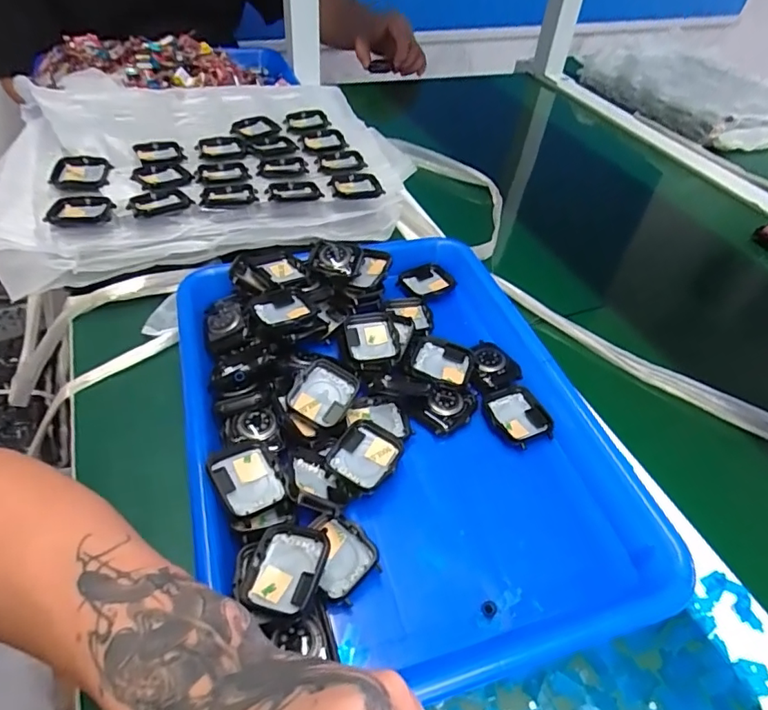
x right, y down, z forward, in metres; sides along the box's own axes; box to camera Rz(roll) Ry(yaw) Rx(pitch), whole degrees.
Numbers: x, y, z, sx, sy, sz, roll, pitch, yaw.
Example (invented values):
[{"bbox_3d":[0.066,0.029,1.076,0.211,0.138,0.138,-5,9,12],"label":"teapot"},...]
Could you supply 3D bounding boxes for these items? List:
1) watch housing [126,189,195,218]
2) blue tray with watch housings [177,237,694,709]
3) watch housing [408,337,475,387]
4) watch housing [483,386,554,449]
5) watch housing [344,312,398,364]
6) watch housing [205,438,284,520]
[{"bbox_3d":[-0.191,-0.130,0.447,0.050,0.008,0.027,-11,47,-14],"label":"watch housing"},{"bbox_3d":[0.008,0.036,0.346,0.257,0.038,0.320,-9,48,-13],"label":"blue tray with watch housings"},{"bbox_3d":[0.042,0.005,0.375,0.044,0.010,0.037,11,46,5],"label":"watch housing"},{"bbox_3d":[0.093,0.043,0.361,0.040,0.010,0.045,-13,49,-17],"label":"watch housing"},{"bbox_3d":[-0.009,-0.013,0.381,0.036,0.009,0.043,-6,47,-11],"label":"watch housing"},{"bbox_3d":[-0.077,0.071,0.296,0.035,0.012,0.044,-23,53,-25],"label":"watch housing"}]

